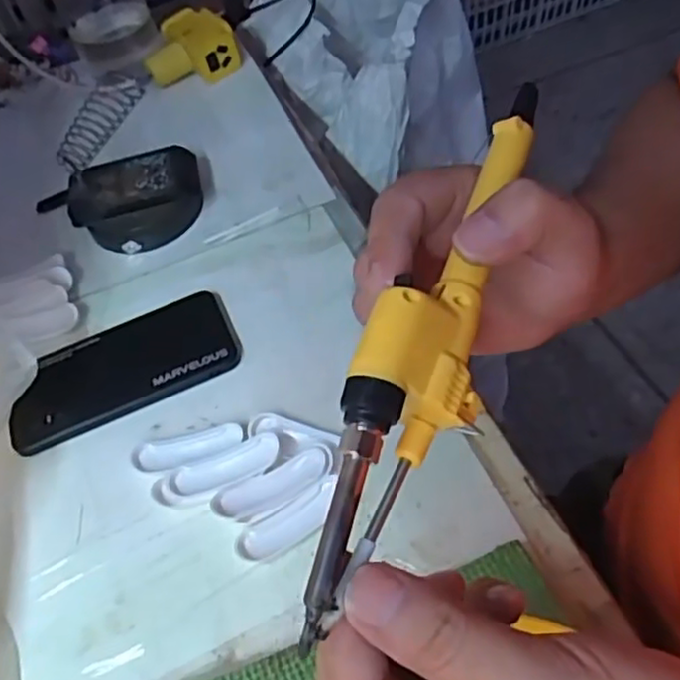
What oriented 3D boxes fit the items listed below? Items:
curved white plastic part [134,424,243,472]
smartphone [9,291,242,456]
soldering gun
[{"bbox_3d":[-0.096,0.069,0.427,0.069,0.009,0.025,-13,53,-1],"label":"curved white plastic part"},{"bbox_3d":[-0.153,0.017,0.471,0.156,0.010,0.078,-23,53,-9],"label":"smartphone"},{"bbox_3d":[0.039,-0.015,0.232,0.035,0.031,0.229,17,61,18],"label":"soldering gun"}]

